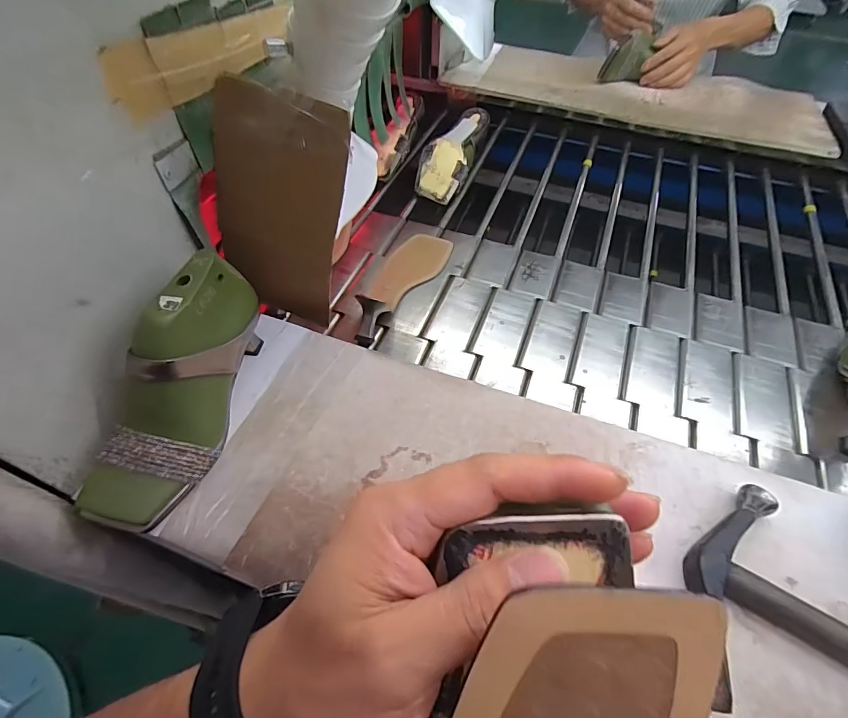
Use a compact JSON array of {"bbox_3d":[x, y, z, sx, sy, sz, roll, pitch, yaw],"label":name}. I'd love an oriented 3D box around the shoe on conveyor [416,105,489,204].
[{"bbox_3d":[0.052,-0.363,0.770,0.086,0.069,0.217,16,55,10],"label":"shoe on conveyor"}]

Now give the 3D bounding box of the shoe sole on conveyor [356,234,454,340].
[{"bbox_3d":[-0.039,-0.123,0.599,0.075,0.052,0.220,28,58,18],"label":"shoe sole on conveyor"}]

